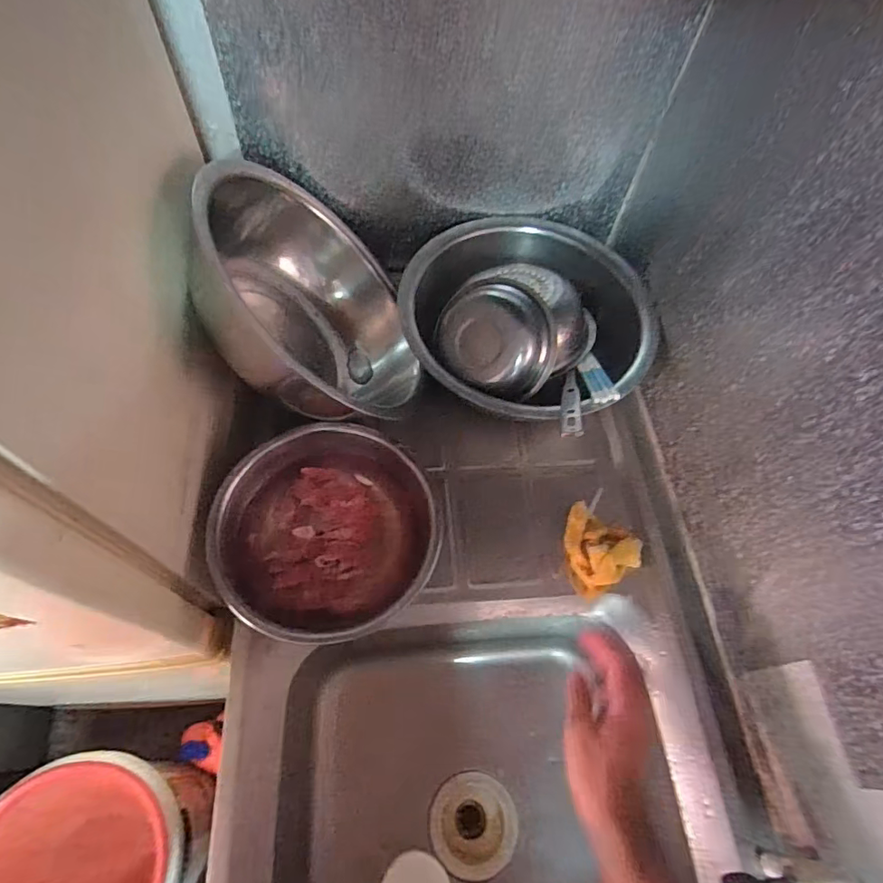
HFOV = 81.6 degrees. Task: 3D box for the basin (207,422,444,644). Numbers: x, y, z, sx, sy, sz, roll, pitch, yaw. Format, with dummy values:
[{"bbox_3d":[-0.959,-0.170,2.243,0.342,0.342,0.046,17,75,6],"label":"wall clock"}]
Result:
[{"bbox_3d":[-0.127,0.094,0.577,0.235,0.072,0.235,2,61,-3],"label":"basin"}]

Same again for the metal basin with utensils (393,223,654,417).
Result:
[{"bbox_3d":[0.119,-0.164,0.697,0.319,0.133,0.312,2,61,-3],"label":"metal basin with utensils"}]

